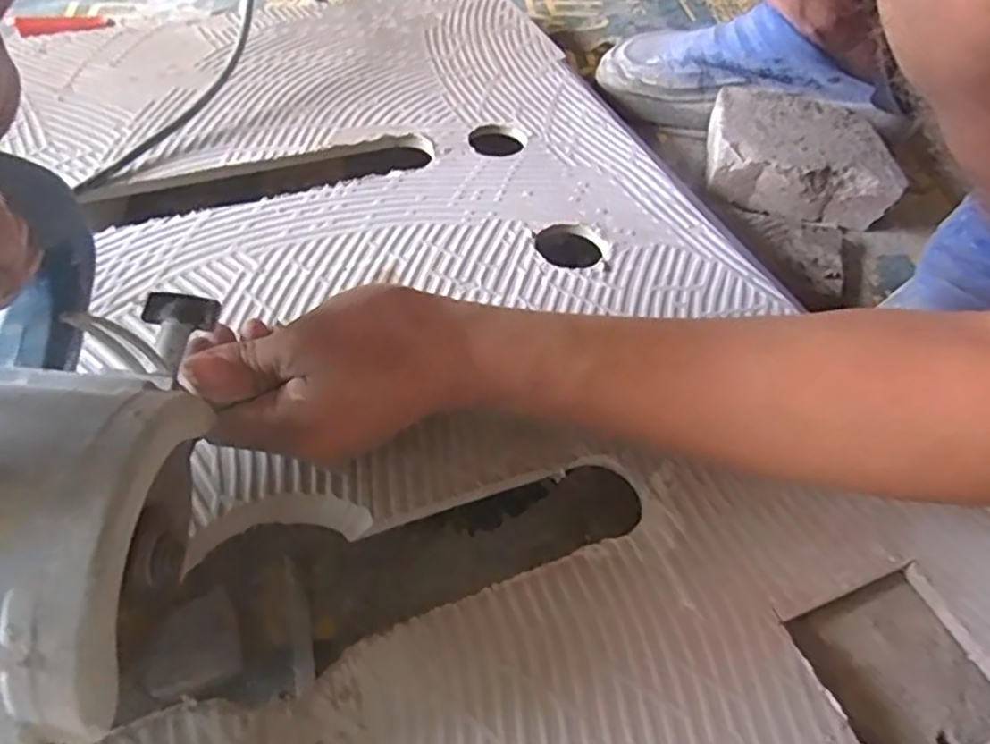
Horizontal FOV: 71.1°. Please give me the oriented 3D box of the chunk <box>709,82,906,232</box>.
[{"bbox_3d":[0.242,-0.176,0.561,0.131,0.051,0.111,10,52,5],"label":"chunk"}]

